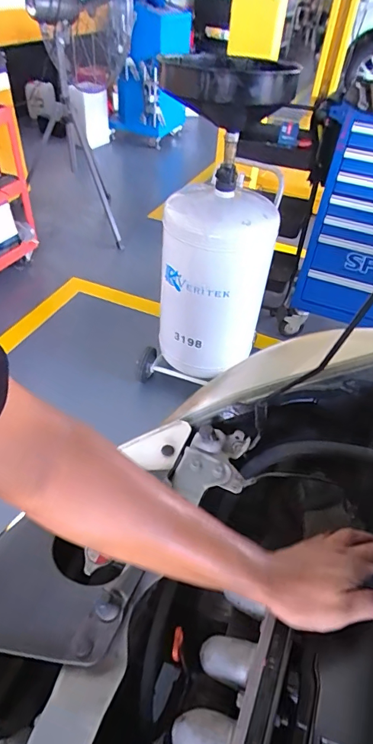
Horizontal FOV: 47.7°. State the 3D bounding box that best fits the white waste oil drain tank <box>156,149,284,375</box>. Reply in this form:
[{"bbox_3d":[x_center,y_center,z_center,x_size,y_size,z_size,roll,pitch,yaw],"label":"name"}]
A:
[{"bbox_3d":[0.096,-0.340,1.522,0.363,0.620,0.388,9,44,4],"label":"white waste oil drain tank"}]

